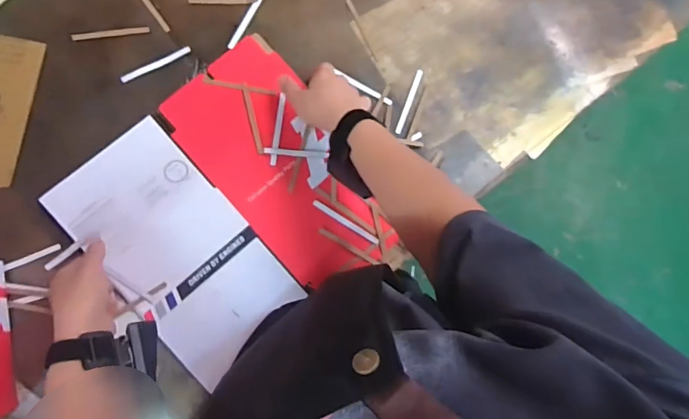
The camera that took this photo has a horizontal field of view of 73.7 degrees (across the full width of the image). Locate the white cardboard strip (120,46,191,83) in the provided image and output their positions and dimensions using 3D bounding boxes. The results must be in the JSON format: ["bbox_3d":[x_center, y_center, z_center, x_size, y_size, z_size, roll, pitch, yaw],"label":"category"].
[{"bbox_3d":[-0.250,-0.193,0.612,0.097,0.004,0.011,-29,86,-8],"label":"white cardboard strip"}]

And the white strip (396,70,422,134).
[{"bbox_3d":[0.090,-0.149,0.634,0.010,0.004,0.094,20,81,-2],"label":"white strip"}]

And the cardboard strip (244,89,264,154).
[{"bbox_3d":[-0.117,-0.114,0.592,0.008,0.004,0.084,-13,91,1],"label":"cardboard strip"}]

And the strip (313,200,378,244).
[{"bbox_3d":[0.002,0.017,0.593,0.097,0.004,0.008,33,81,0],"label":"strip"}]

